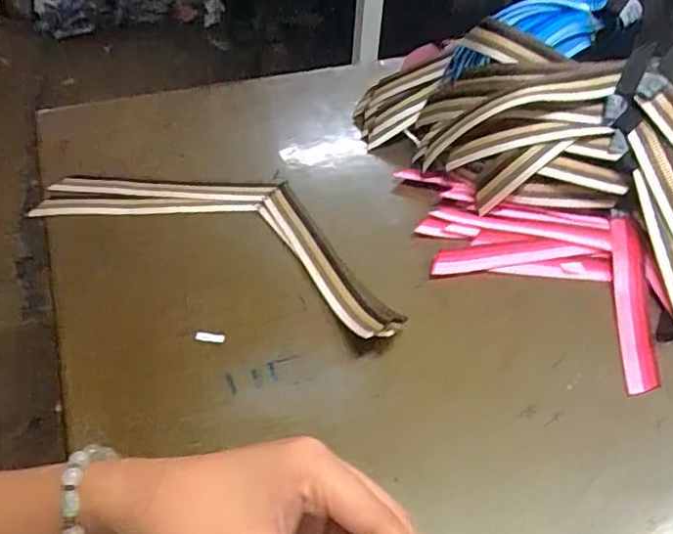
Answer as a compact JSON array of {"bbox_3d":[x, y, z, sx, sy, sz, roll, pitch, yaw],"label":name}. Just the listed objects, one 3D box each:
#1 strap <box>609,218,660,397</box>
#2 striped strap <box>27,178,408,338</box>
[{"bbox_3d":[0.232,0.024,0.443,0.025,0.025,0.159,11,45,8],"label":"strap"},{"bbox_3d":[-0.086,-0.040,0.495,0.338,0.021,0.128,21,47,18],"label":"striped strap"}]

